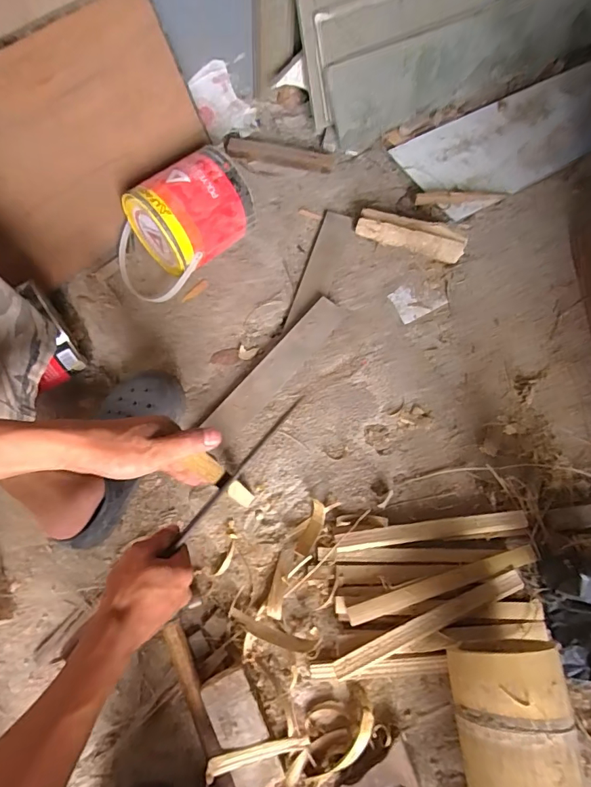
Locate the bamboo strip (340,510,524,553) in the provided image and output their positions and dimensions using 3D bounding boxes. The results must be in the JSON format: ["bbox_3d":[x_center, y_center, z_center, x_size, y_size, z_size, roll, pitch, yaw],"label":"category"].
[{"bbox_3d":[0.193,0.195,0.648,0.274,0.012,0.025,-6,67,-6],"label":"bamboo strip"}]

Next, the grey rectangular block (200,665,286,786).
[{"bbox_3d":[-0.065,0.414,0.560,0.057,0.026,0.133,-23,69,-12],"label":"grey rectangular block"}]

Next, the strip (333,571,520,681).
[{"bbox_3d":[0.176,0.297,0.591,0.273,0.010,0.028,-20,78,-14],"label":"strip"}]

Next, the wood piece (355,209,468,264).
[{"bbox_3d":[0.213,-0.295,0.842,0.199,0.057,0.045,20,67,6],"label":"wood piece"}]

